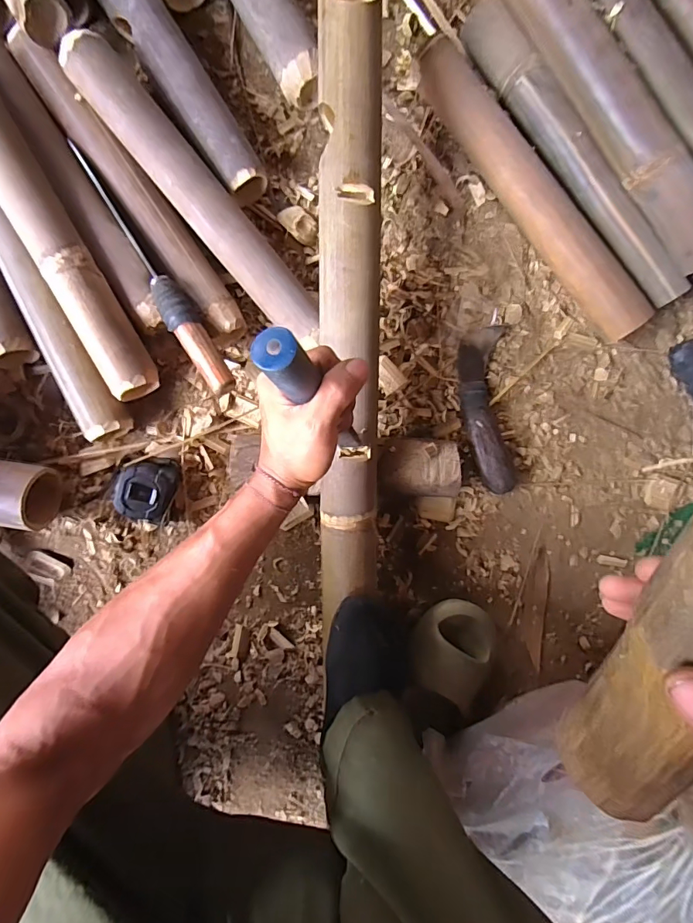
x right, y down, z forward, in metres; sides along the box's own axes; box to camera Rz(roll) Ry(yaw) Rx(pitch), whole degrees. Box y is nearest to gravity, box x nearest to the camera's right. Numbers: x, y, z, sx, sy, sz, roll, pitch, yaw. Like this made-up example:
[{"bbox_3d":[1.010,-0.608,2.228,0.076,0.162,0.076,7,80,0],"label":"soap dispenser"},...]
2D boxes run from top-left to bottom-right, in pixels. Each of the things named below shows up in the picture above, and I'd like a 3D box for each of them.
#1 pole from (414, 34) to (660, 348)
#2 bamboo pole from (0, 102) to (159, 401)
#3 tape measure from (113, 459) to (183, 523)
[{"bbox_3d":[0.231,-0.329,0.541,0.067,0.064,0.412,-38,93,-2],"label":"pole"},{"bbox_3d":[-0.324,-0.255,0.455,0.057,0.046,0.401,-28,93,-3],"label":"bamboo pole"},{"bbox_3d":[-0.236,0.032,0.522,0.060,0.037,0.074,15,90,-4],"label":"tape measure"}]

